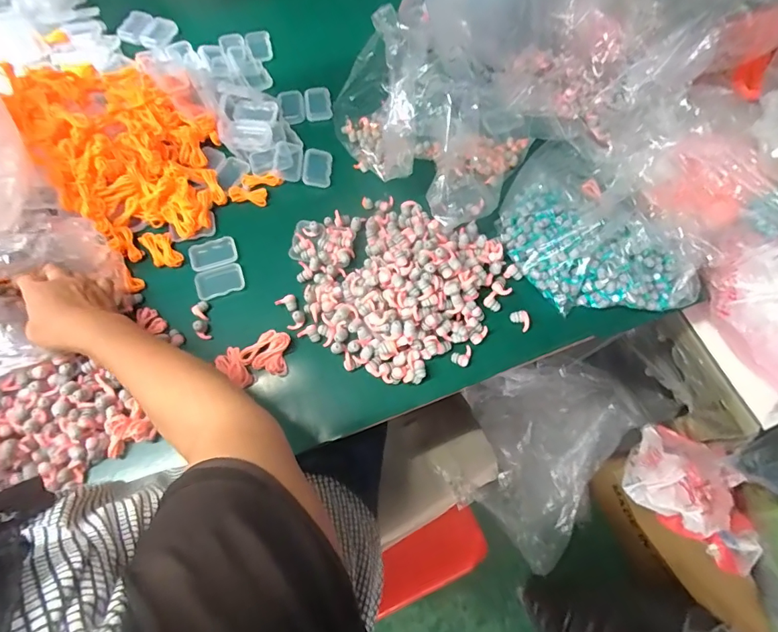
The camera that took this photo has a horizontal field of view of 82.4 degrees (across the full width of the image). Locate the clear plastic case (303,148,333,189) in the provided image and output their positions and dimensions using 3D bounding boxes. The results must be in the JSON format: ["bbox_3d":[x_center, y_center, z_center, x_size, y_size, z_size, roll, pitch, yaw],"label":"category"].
[{"bbox_3d":[-0.095,-0.197,0.593,0.035,0.020,0.045,6,70,1],"label":"clear plastic case"}]

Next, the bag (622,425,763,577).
[{"bbox_3d":[0.486,0.285,0.694,0.224,0.100,0.115,36,73,12],"label":"bag"}]

